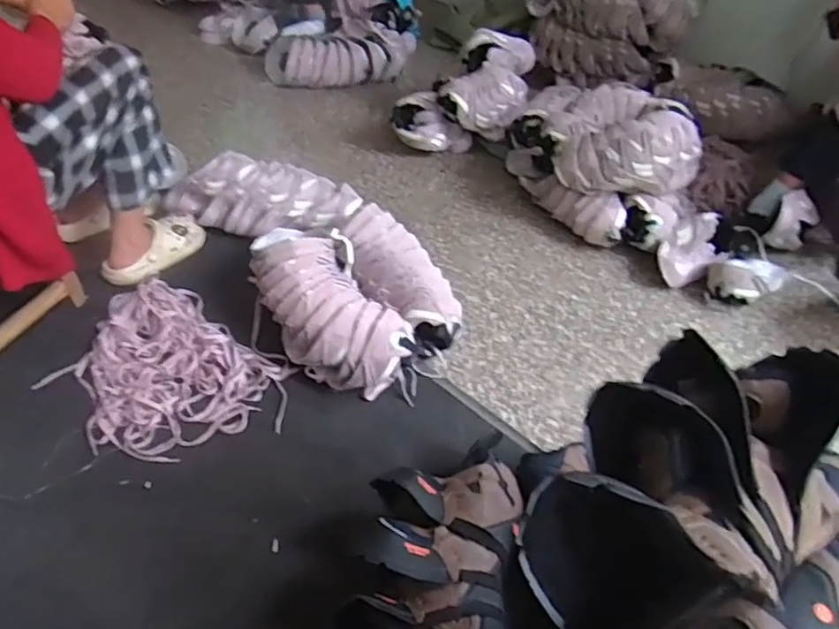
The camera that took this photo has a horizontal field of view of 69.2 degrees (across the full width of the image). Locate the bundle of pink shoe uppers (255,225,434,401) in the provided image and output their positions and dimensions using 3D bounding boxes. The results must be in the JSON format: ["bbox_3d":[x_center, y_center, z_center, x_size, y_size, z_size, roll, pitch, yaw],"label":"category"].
[{"bbox_3d":[-0.171,-0.024,1.172,0.221,0.161,0.423,-19,48,-22],"label":"bundle of pink shoe uppers"}]

